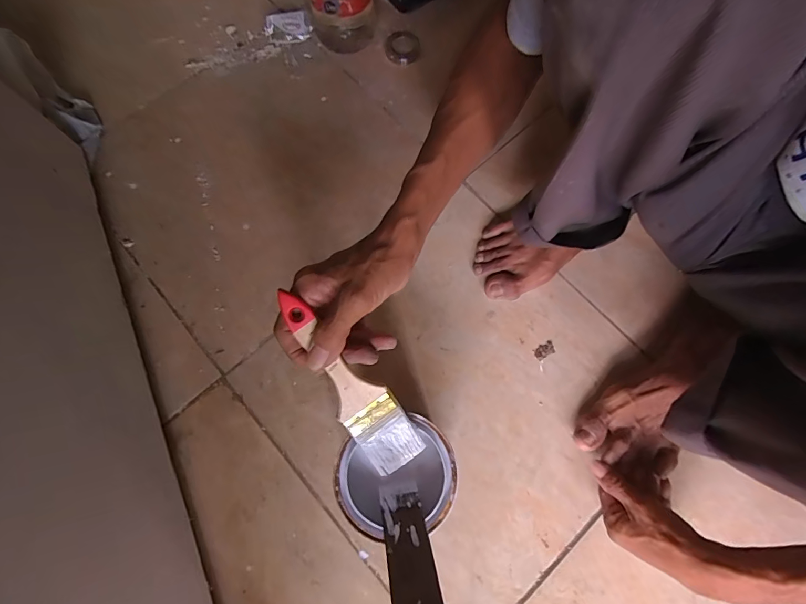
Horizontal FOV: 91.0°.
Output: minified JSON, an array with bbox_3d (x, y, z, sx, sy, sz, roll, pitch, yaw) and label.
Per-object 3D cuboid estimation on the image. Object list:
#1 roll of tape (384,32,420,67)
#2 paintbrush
[{"bbox_3d":[-0.001,-0.395,0.613,0.054,0.010,0.060,-5,74,-1],"label":"roll of tape"},{"bbox_3d":[-0.043,0.066,0.319,0.046,0.006,0.175,-35,106,-9],"label":"paintbrush"}]

